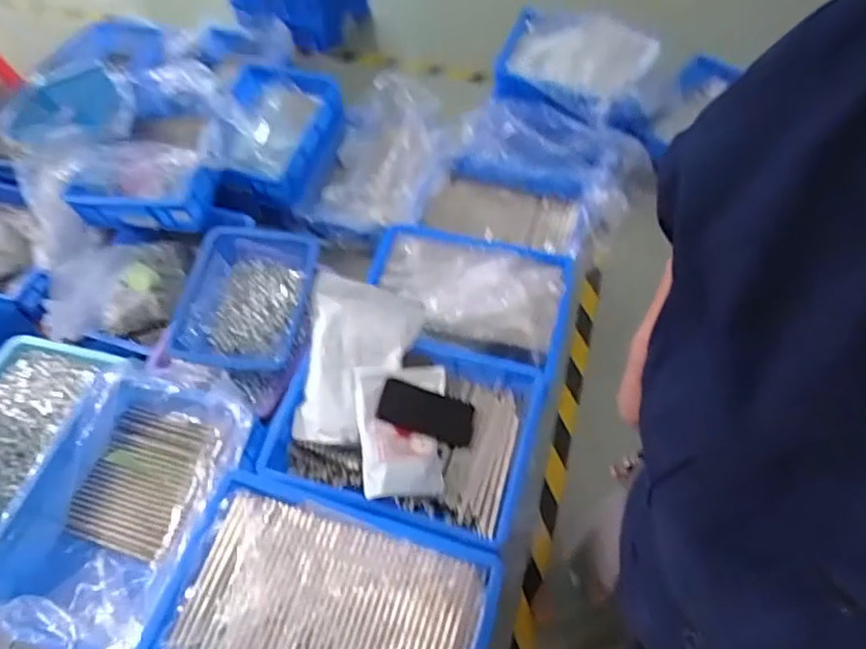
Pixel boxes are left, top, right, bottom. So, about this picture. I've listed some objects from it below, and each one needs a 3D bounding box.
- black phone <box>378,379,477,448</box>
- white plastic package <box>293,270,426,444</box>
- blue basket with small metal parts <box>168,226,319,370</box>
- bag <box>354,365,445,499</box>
[{"bbox_3d":[-0.010,0.147,1.009,0.166,0.015,0.079,22,64,-13],"label":"black phone"},{"bbox_3d":[-0.127,0.068,1.044,0.178,0.116,0.287,4,59,5],"label":"white plastic package"},{"bbox_3d":[-0.396,-0.040,1.235,0.259,0.105,0.312,6,60,6],"label":"blue basket with small metal parts"},{"bbox_3d":[-0.046,0.171,0.988,0.151,0.030,0.213,1,58,-18],"label":"bag"}]

